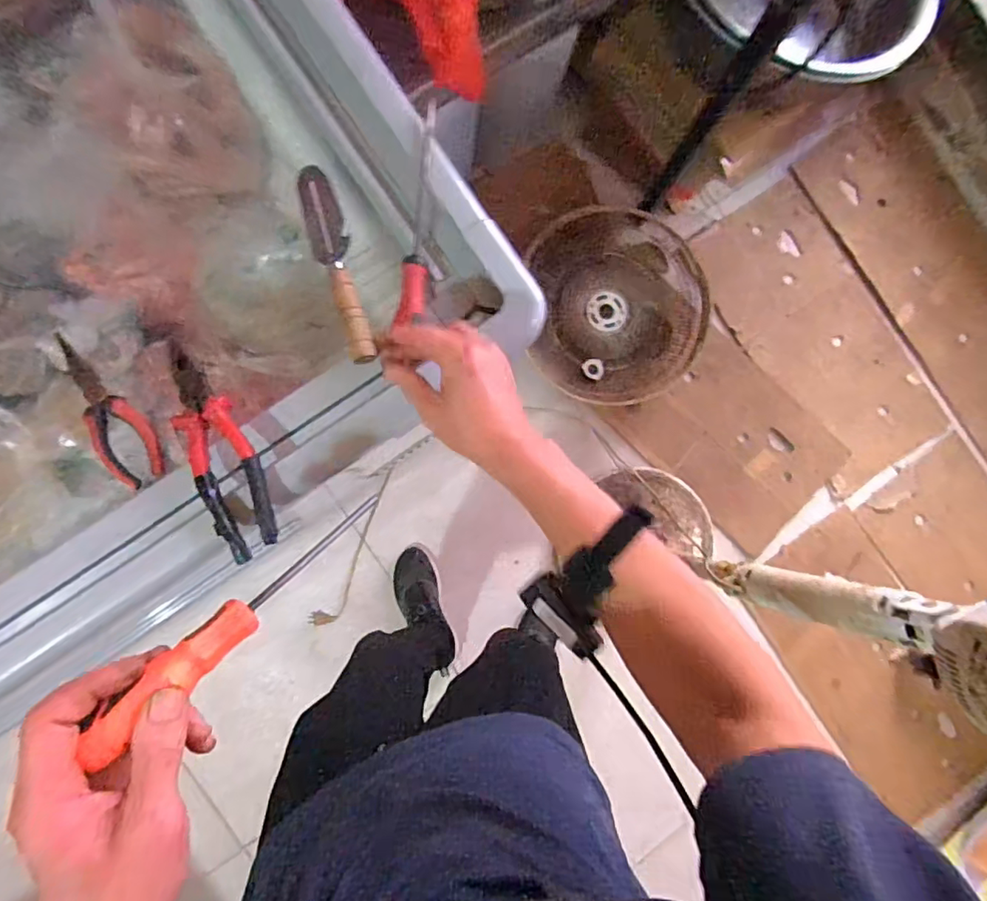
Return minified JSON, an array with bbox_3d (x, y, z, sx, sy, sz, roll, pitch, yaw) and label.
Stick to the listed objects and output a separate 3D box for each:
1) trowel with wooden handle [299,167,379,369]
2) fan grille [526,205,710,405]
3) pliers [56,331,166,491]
[{"bbox_3d":[-0.150,-0.179,0.543,0.035,0.031,0.197,-16,89,-8],"label":"trowel with wooden handle"},{"bbox_3d":[0.273,-0.338,1.339,0.429,0.072,0.444,-3,101,1],"label":"fan grille"},{"bbox_3d":[-0.355,-0.041,0.526,0.048,0.027,0.156,-26,90,-8],"label":"pliers"}]

